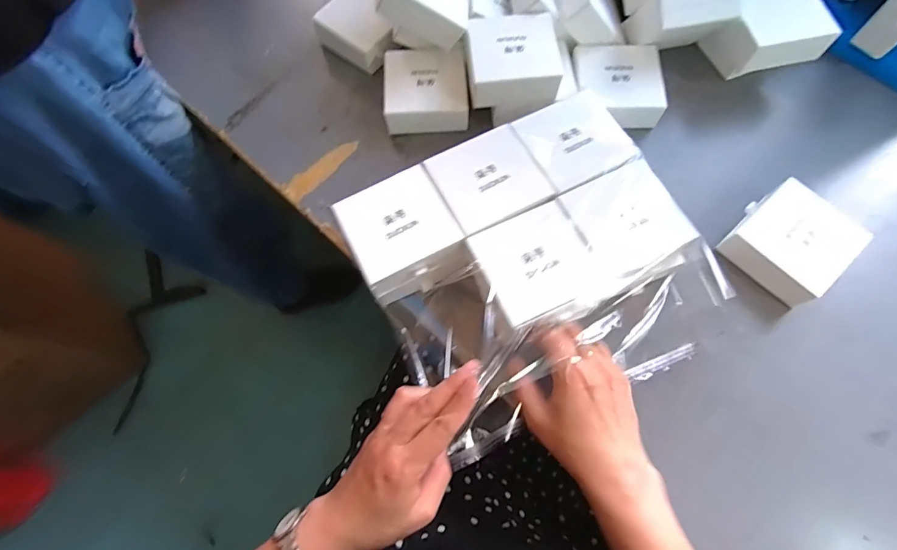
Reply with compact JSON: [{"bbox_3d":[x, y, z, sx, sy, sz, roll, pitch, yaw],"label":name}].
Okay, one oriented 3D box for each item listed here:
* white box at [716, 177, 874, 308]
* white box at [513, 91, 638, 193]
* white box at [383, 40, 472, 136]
[{"bbox_3d":[0.337,-0.034,0.427,0.097,0.037,0.093,-43,75,-13],"label":"white box"},{"bbox_3d":[0.124,-0.128,0.435,0.099,0.039,0.093,-27,72,-8],"label":"white box"},{"bbox_3d":[-0.026,-0.211,0.508,0.098,0.044,0.102,-3,70,0],"label":"white box"}]

